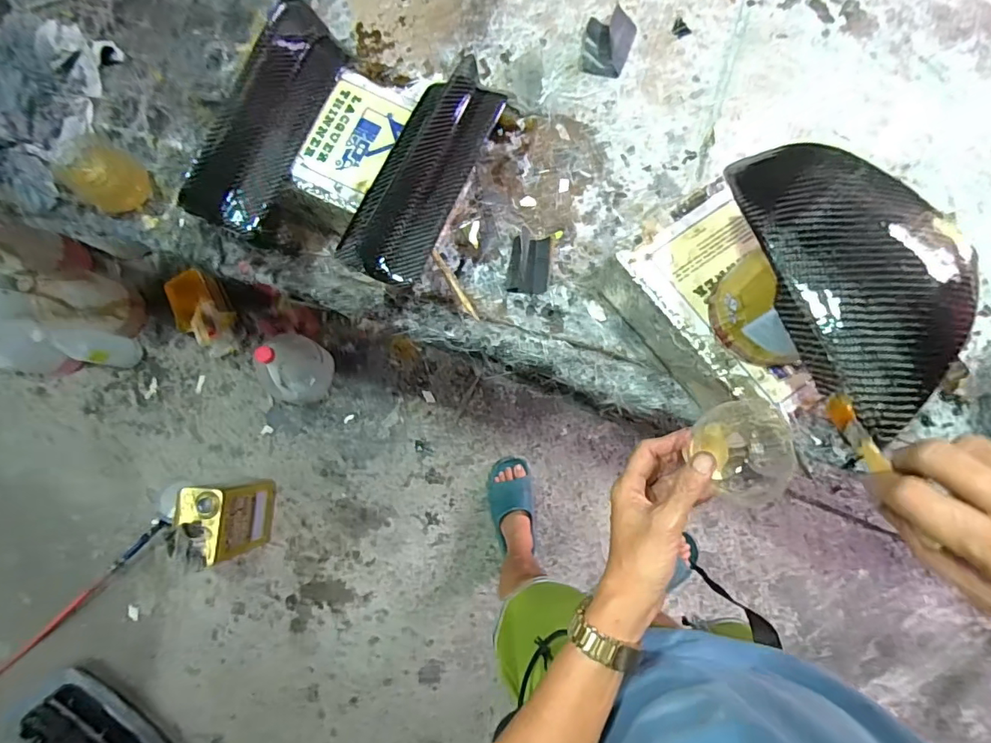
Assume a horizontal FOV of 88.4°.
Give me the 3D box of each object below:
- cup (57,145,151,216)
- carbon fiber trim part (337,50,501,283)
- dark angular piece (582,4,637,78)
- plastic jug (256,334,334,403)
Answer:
[{"bbox_3d":[-0.509,-0.253,0.668,0.092,0.056,0.079,30,85,6],"label":"cup"},{"bbox_3d":[-0.076,-0.225,0.555,0.091,0.055,0.269,22,84,6],"label":"carbon fiber trim part"},{"bbox_3d":[0.150,-0.437,0.672,0.068,0.032,0.082,10,83,4],"label":"dark angular piece"},{"bbox_3d":[-0.544,-0.010,1.314,0.161,0.246,0.172,0,83,3],"label":"plastic jug"}]

